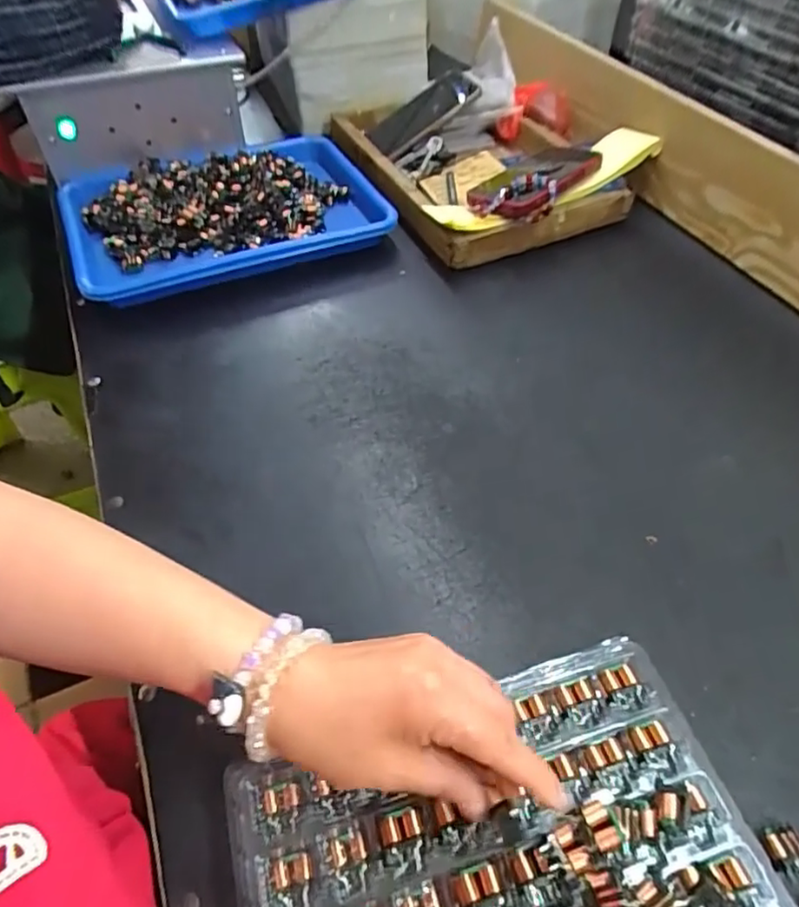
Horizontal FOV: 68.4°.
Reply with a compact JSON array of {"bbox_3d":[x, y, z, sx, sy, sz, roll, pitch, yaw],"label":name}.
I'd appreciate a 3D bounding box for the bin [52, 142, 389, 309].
[{"bbox_3d":[-0.196,-0.275,0.665,0.337,0.050,0.235,-21,54,-16],"label":"bin"}]

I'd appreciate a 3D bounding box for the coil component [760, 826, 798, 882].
[{"bbox_3d":[0.199,0.203,0.299,0.025,0.011,0.022,-5,51,-4],"label":"coil component"}]

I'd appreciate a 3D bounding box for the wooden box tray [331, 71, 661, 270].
[{"bbox_3d":[0.095,-0.381,0.741,0.288,0.064,0.367,-23,54,-18],"label":"wooden box tray"}]

